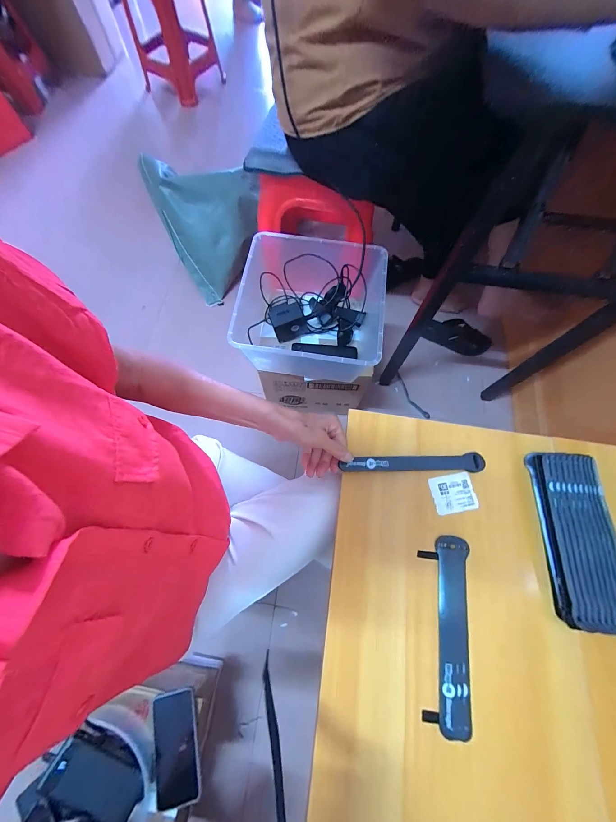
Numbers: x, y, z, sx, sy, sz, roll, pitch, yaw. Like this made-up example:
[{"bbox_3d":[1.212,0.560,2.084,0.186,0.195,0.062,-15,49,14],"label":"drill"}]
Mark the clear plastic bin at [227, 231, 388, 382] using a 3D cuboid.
[{"bbox_3d":[0.002,-0.221,0.665,0.323,0.145,0.297,7,70,2],"label":"clear plastic bin"}]

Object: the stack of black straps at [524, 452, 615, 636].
[{"bbox_3d":[0.342,0.157,0.371,0.078,0.033,0.201,2,70,0],"label":"stack of black straps"}]

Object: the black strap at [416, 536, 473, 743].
[{"bbox_3d":[0.164,0.256,0.345,0.056,0.004,0.198,8,70,3],"label":"black strap"}]

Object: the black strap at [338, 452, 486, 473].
[{"bbox_3d":[0.144,0.073,0.402,0.197,0.012,0.022,-1,70,-5],"label":"black strap"}]

